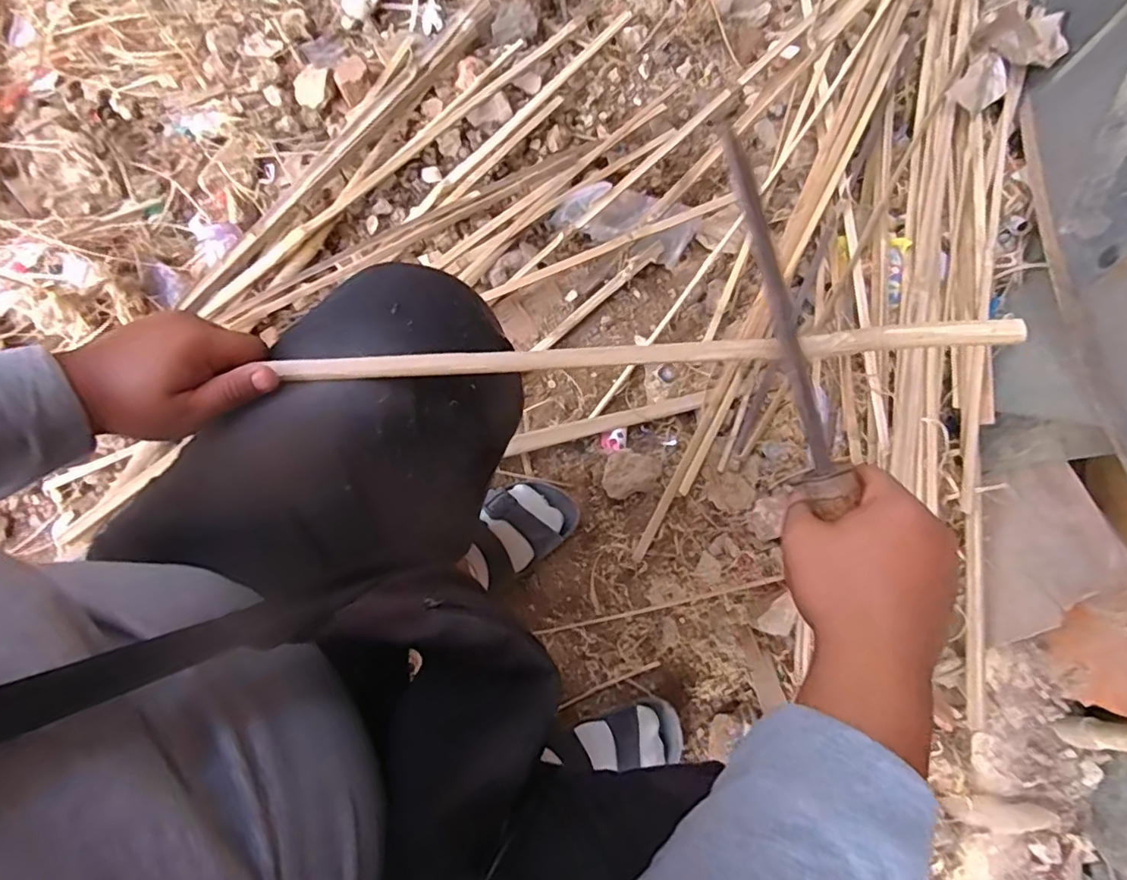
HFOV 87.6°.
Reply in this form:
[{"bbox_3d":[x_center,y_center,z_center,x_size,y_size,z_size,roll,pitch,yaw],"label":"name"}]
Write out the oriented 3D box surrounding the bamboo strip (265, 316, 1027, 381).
[{"bbox_3d":[0.040,-0.057,0.381,0.466,0.008,0.020,-2,73,7],"label":"bamboo strip"}]

